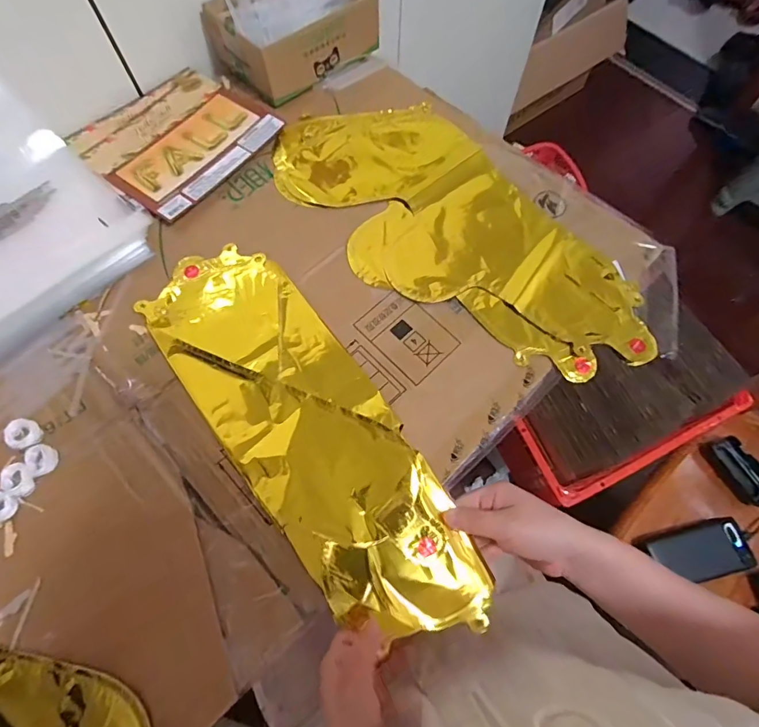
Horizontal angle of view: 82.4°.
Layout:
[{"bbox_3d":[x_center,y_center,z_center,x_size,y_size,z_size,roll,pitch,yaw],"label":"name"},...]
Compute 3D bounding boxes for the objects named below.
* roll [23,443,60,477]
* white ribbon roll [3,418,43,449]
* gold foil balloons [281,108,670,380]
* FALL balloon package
[{"bbox_3d":[-0.294,0.083,0.376,0.027,0.008,0.023,43,74,15],"label":"roll"},{"bbox_3d":[-0.317,0.062,0.386,0.031,0.006,0.025,24,70,9],"label":"white ribbon roll"},{"bbox_3d":[0.078,-0.154,0.474,0.207,0.017,0.449,-42,74,-16],"label":"gold foil balloons"},{"bbox_3d":[-0.245,-0.280,0.524,0.196,0.011,0.199,38,73,14],"label":"FALL balloon package"}]

